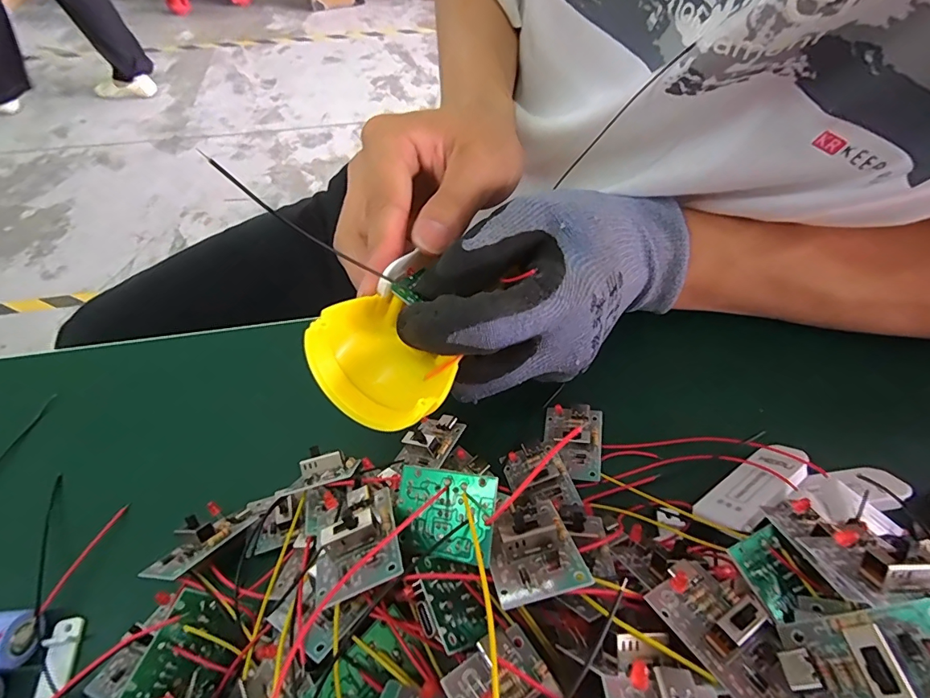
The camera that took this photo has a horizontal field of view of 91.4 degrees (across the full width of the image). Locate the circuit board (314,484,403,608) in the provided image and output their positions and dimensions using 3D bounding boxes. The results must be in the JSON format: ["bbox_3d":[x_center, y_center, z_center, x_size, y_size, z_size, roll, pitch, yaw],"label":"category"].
[{"bbox_3d":[-0.034,0.058,0.140,0.026,0.014,0.033,-16,55,-11],"label":"circuit board"}]

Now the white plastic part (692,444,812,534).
[{"bbox_3d":[0.121,0.056,0.189,0.058,0.004,0.022,-26,18,-24],"label":"white plastic part"}]

